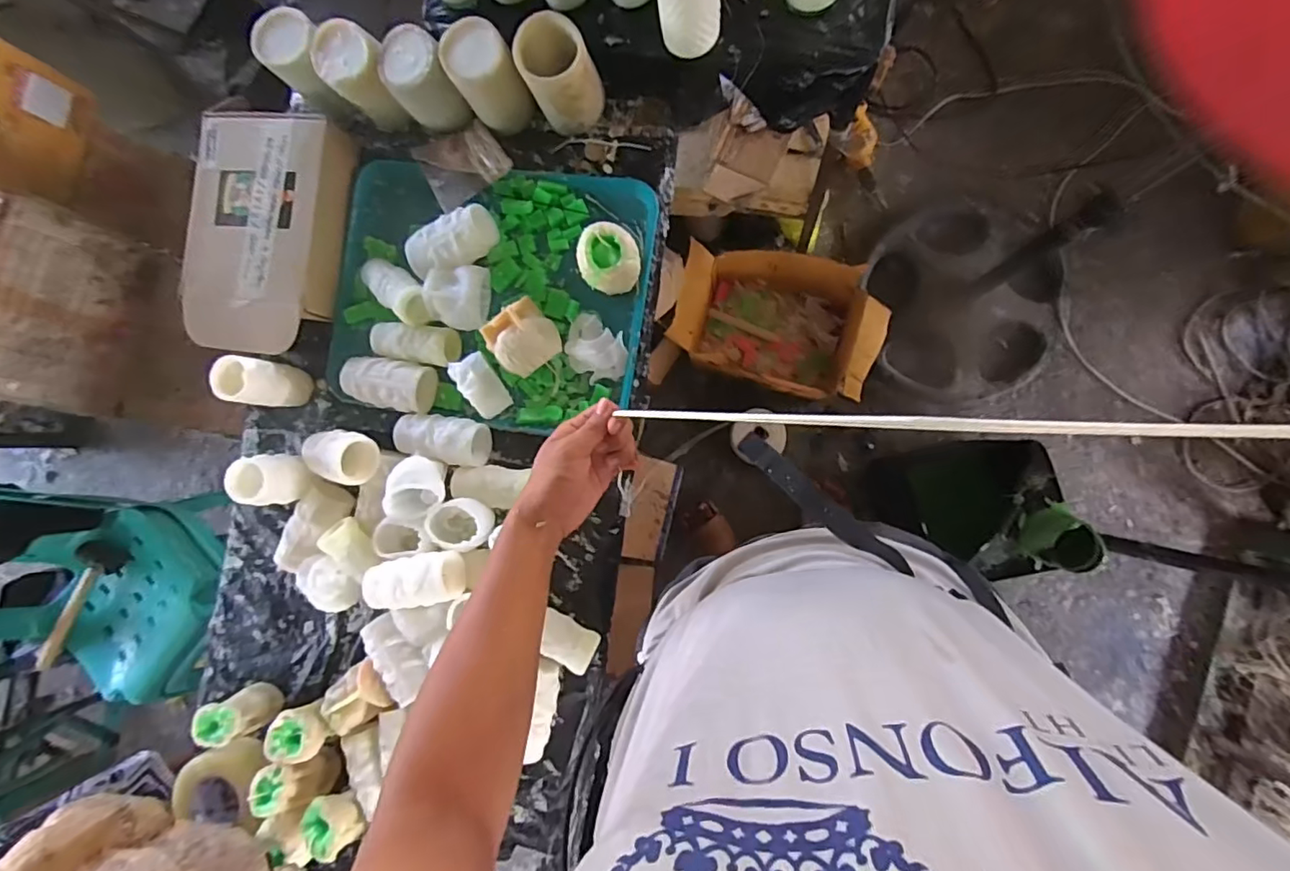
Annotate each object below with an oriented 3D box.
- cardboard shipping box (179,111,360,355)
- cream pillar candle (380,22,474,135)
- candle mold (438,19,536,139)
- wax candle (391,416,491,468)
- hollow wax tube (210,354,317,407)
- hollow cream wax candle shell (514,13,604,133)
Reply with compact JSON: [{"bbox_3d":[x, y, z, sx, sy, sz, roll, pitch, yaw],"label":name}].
[{"bbox_3d":[-0.525,-0.277,0.776,0.195,0.059,0.316,7,89,9],"label":"cardboard shipping box"},{"bbox_3d":[-0.283,-0.456,0.725,0.080,0.086,0.094,-34,84,6],"label":"cream pillar candle"},{"bbox_3d":[-0.195,-0.450,0.711,0.074,0.120,0.079,0,88,9],"label":"candle mold"},{"bbox_3d":[-0.271,0.004,0.747,0.115,0.049,0.059,9,90,9],"label":"wax candle"},{"bbox_3d":[-0.513,-0.070,0.756,0.046,0.114,0.060,9,90,9],"label":"hollow wax tube"},{"bbox_3d":[-0.103,-0.447,0.701,0.082,0.109,0.087,0,88,9],"label":"hollow cream wax candle shell"}]

